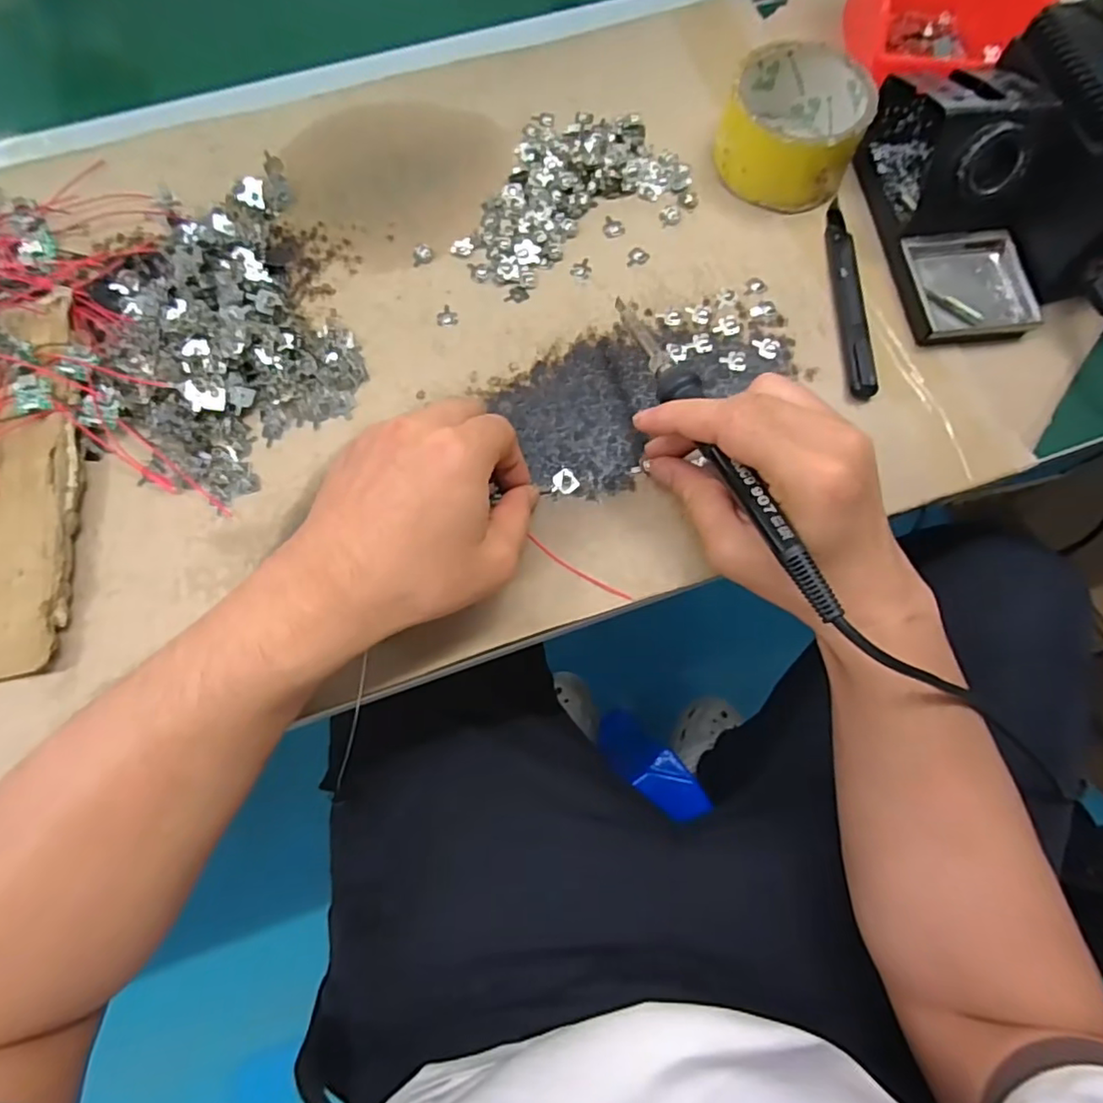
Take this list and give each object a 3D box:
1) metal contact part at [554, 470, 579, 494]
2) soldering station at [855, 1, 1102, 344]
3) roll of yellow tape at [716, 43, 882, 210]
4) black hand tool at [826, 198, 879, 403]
[{"bbox_3d":[0.008,-0.039,0.338,0.014,0.005,0.013,5,72,1],"label":"metal contact part"},{"bbox_3d":[0.304,-0.224,0.348,0.190,0.092,0.161,-6,72,-2],"label":"soldering station"},{"bbox_3d":[0.153,-0.268,0.384,0.083,0.047,0.086,0,72,0],"label":"roll of yellow tape"},{"bbox_3d":[0.182,-0.159,0.370,0.016,0.010,0.144,2,72,0],"label":"black hand tool"}]

